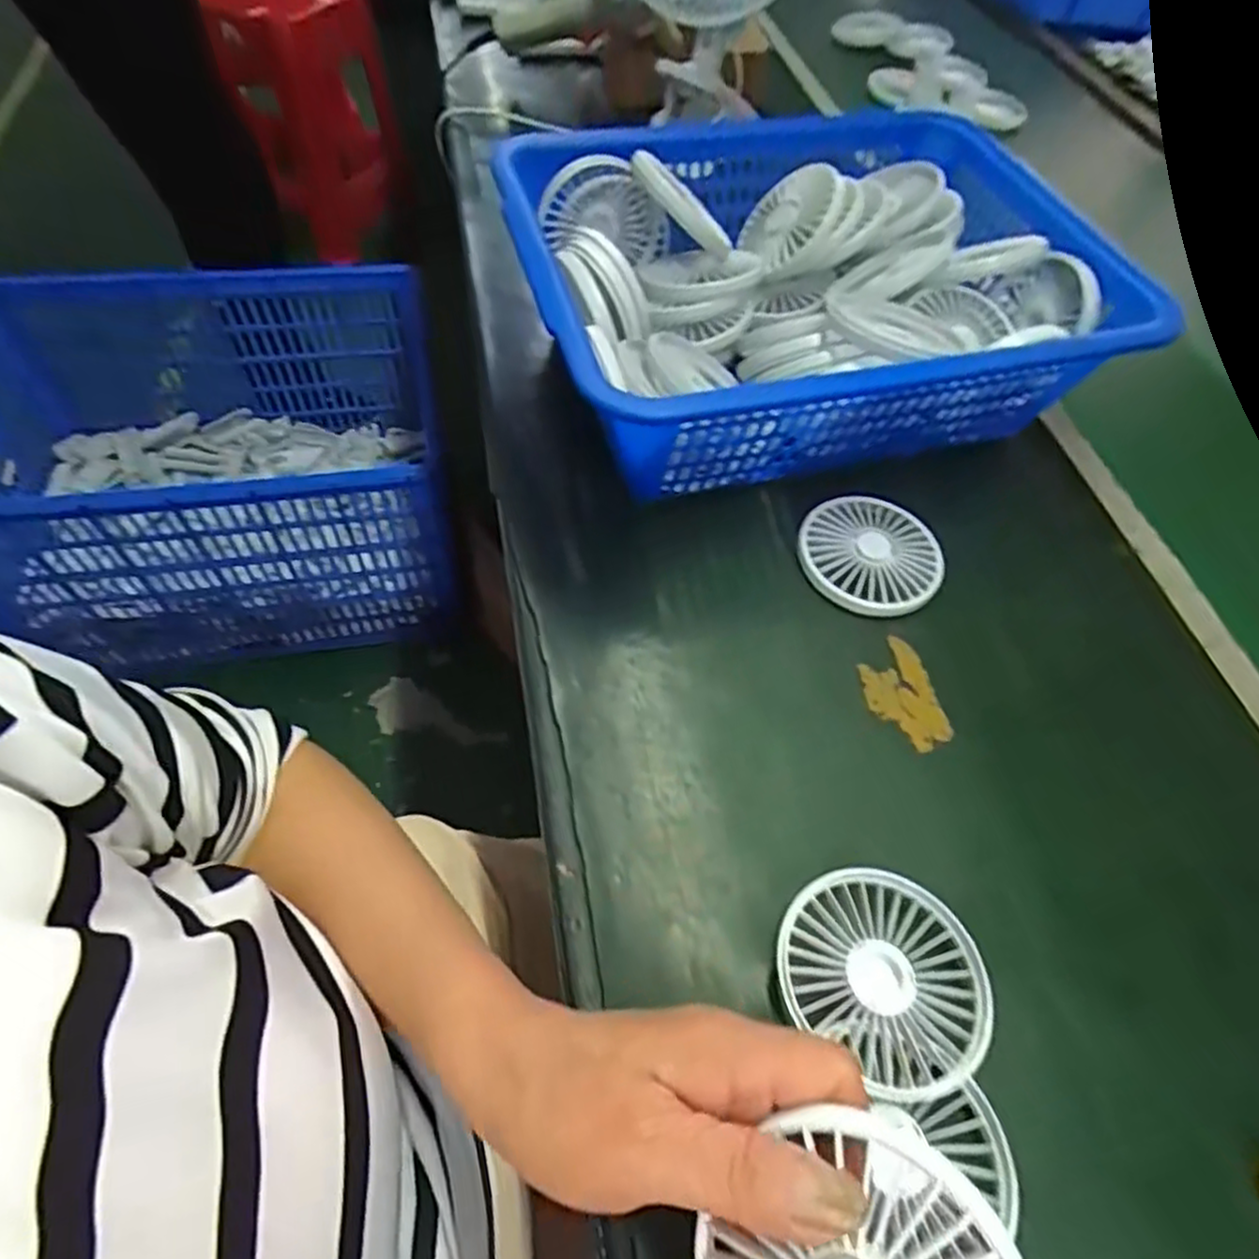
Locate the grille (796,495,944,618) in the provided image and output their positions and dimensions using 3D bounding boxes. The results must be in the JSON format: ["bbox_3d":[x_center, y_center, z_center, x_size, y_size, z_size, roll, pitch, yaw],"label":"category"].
[{"bbox_3d":[0.152,-0.048,0.449,0.087,0.015,0.088,1,57,-2],"label":"grille"}]

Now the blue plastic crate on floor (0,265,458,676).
[{"bbox_3d":[-0.626,-0.247,1.097,0.663,0.412,0.482,-11,59,-12],"label":"blue plastic crate on floor"}]

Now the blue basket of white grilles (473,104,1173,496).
[{"bbox_3d":[0.115,-0.236,0.510,0.367,0.116,0.295,-14,59,-12],"label":"blue basket of white grilles"}]

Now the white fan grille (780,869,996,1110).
[{"bbox_3d":[0.111,0.148,0.312,0.085,0.019,0.081,38,62,18],"label":"white fan grille"}]

